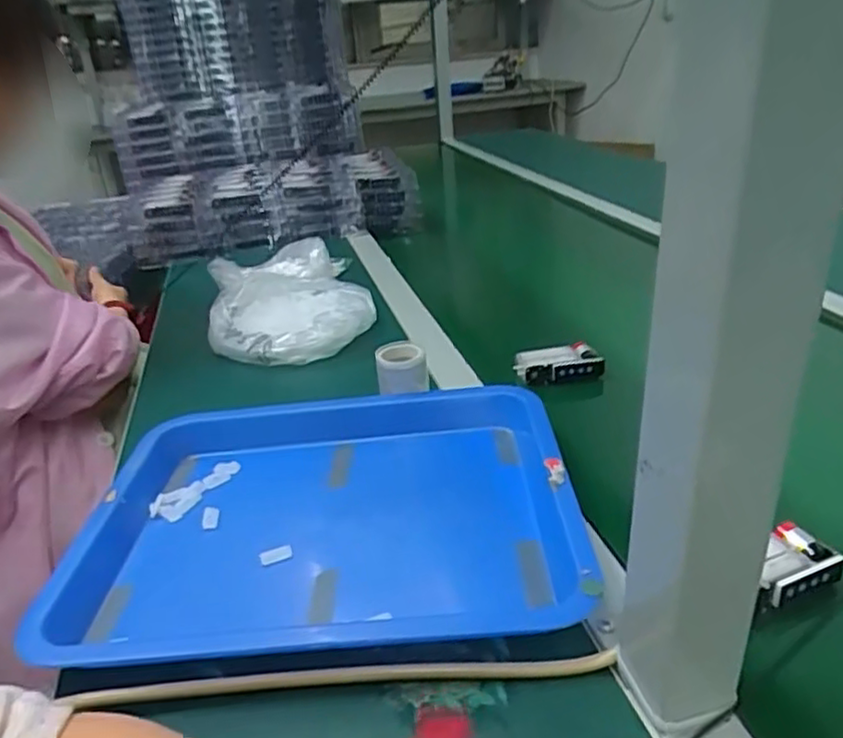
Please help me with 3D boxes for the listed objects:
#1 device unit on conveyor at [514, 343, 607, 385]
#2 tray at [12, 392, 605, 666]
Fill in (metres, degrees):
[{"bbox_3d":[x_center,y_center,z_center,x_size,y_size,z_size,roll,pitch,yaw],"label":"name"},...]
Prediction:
[{"bbox_3d":[0.130,-0.003,0.638,0.079,0.034,0.022,-9,27,-6],"label":"device unit on conveyor"},{"bbox_3d":[-0.061,0.092,0.467,0.332,0.040,0.250,-7,27,-2],"label":"tray"}]

